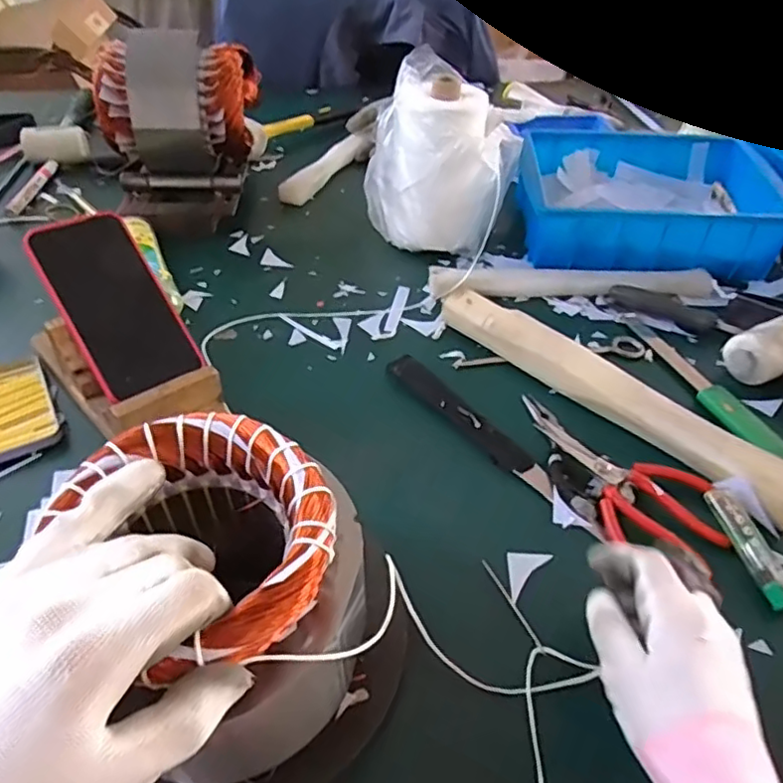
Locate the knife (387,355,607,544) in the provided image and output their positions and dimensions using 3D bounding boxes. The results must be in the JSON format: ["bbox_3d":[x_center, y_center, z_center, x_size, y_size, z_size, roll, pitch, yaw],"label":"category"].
[{"bbox_3d":[0.076,0.035,0.499,0.031,0.008,0.226,-28,51,-29],"label":"knife"}]

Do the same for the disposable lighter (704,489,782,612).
[{"bbox_3d":[0.245,0.105,0.422,0.020,0.010,0.085,-12,57,-15],"label":"disposable lighter"}]

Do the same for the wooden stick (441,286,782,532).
[{"bbox_3d":[0.173,-0.002,0.520,0.040,0.030,0.332,-33,53,-32],"label":"wooden stick"}]

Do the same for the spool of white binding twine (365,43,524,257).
[{"bbox_3d":[0.053,-0.259,0.689,0.156,0.173,0.116,23,47,21],"label":"spool of white binding twine"}]

